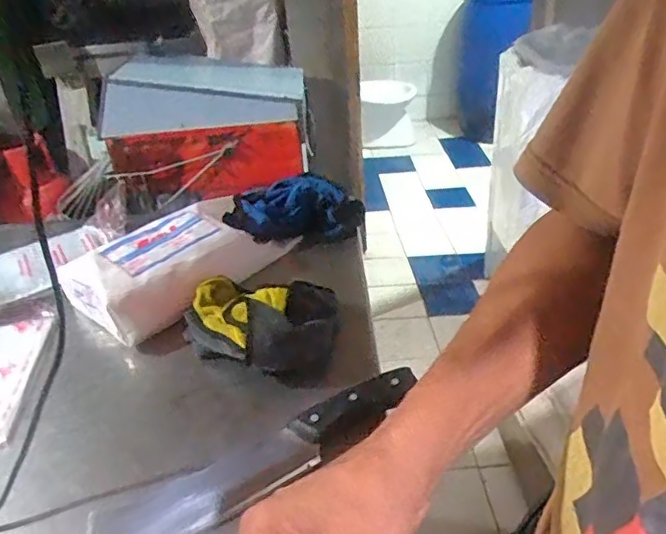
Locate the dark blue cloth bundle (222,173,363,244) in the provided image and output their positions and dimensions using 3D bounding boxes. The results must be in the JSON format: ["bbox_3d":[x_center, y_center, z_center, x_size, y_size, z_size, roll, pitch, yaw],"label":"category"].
[{"bbox_3d":[-0.062,-0.080,0.797,0.194,0.057,0.120,-20,37,-22],"label":"dark blue cloth bundle"}]

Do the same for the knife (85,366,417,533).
[{"bbox_3d":[-0.058,0.159,0.461,0.287,0.024,0.058,-19,36,-20],"label":"knife"}]

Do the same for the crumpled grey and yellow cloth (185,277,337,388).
[{"bbox_3d":[-0.077,0.050,0.585,0.164,0.041,0.111,8,36,19],"label":"crumpled grey and yellow cloth"}]

